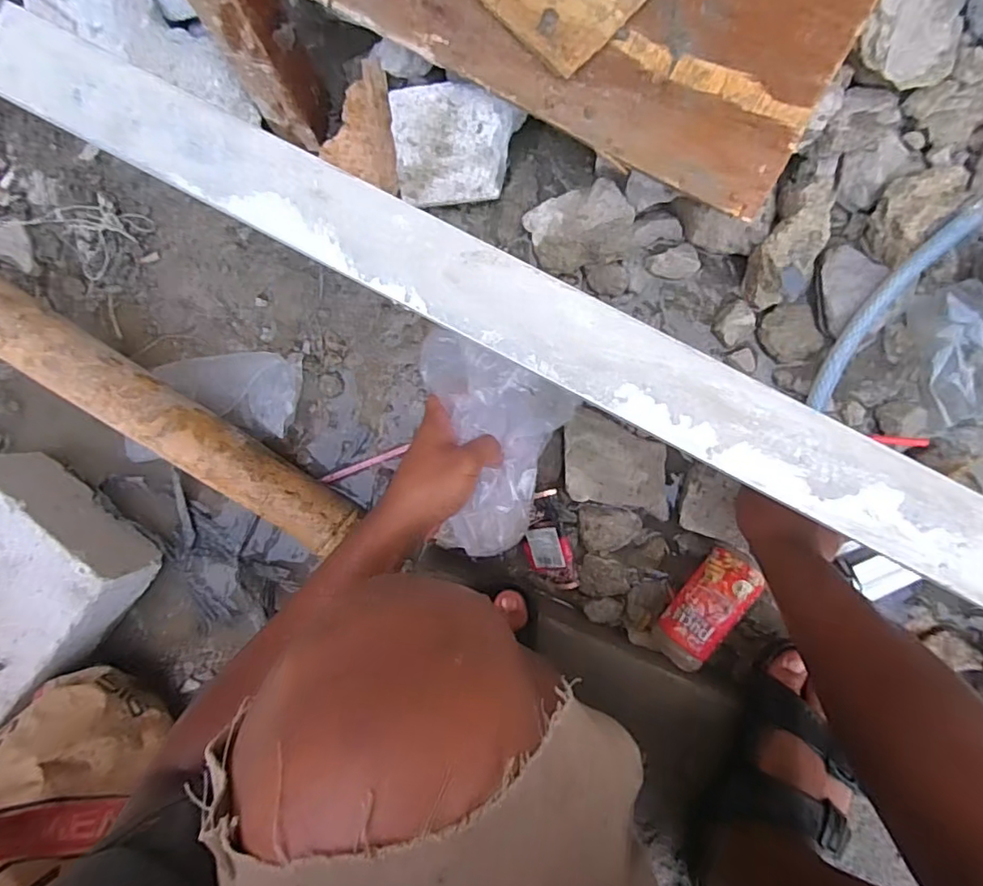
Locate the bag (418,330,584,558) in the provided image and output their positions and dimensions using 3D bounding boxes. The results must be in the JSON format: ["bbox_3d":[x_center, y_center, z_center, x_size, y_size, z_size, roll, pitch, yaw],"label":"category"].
[{"bbox_3d":[-0.018,0.004,0.440,0.129,0.067,0.153,22,96,3],"label":"bag"}]

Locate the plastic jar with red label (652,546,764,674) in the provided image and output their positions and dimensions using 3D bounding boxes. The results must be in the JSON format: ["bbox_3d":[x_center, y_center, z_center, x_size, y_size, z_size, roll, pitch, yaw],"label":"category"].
[{"bbox_3d":[0.209,0.159,0.545,0.053,0.050,0.118,36,96,1],"label":"plastic jar with red label"}]

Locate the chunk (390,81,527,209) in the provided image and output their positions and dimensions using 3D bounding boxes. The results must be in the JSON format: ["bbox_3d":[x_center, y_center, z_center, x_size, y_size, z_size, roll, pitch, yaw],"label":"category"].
[{"bbox_3d":[-0.030,-0.275,0.529,0.114,0.063,0.094,-5,94,5],"label":"chunk"}]

